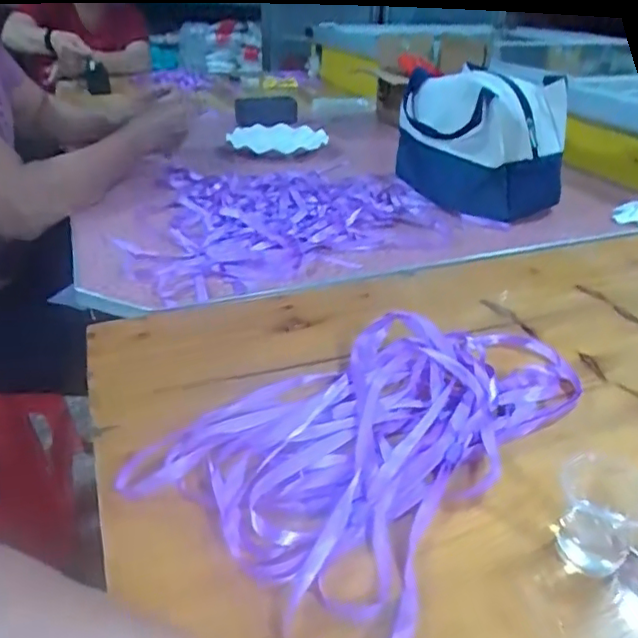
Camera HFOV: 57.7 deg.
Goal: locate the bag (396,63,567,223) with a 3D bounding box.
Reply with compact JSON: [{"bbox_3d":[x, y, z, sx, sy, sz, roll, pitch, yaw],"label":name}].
[{"bbox_3d":[0.226,-0.245,0.803,0.148,0.159,0.186,-12,34,-22],"label":"bag"}]

